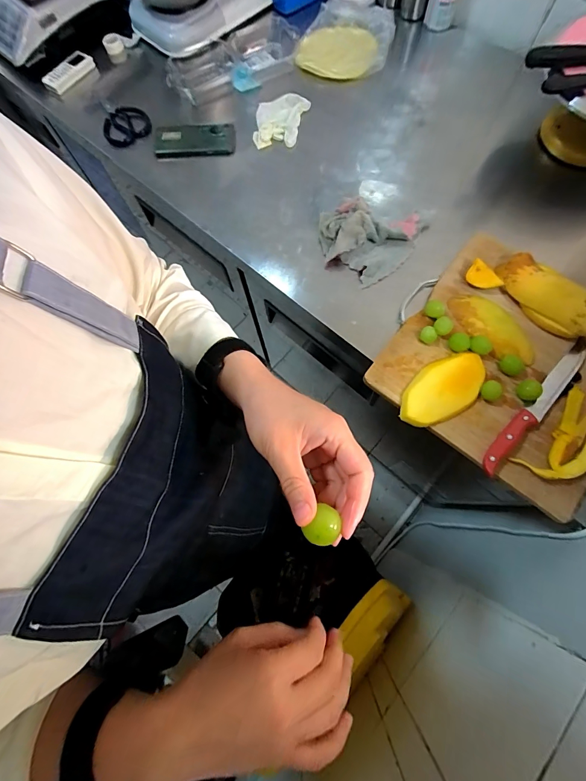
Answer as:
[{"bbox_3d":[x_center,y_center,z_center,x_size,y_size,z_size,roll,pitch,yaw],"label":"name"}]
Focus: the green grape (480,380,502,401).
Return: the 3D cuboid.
[{"bbox_3d":[0.291,0.001,0.506,0.022,0.024,0.027,-28,74,-7],"label":"green grape"}]

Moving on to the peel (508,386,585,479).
[{"bbox_3d":[0.405,0.062,0.490,0.077,0.018,0.174,41,78,13],"label":"peel"}]

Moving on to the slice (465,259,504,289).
[{"bbox_3d":[0.314,-0.186,0.565,0.056,0.018,0.032,41,78,13],"label":"slice"}]

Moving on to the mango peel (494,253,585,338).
[{"bbox_3d":[0.404,-0.154,0.540,0.079,0.049,0.168,-37,75,-9],"label":"mango peel"}]

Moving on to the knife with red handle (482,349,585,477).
[{"bbox_3d":[0.363,0.021,0.505,0.265,0.017,0.030,-43,76,-11],"label":"knife with red handle"}]

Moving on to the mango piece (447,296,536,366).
[{"bbox_3d":[0.318,-0.103,0.541,0.067,0.022,0.150,-43,76,-11],"label":"mango piece"}]

